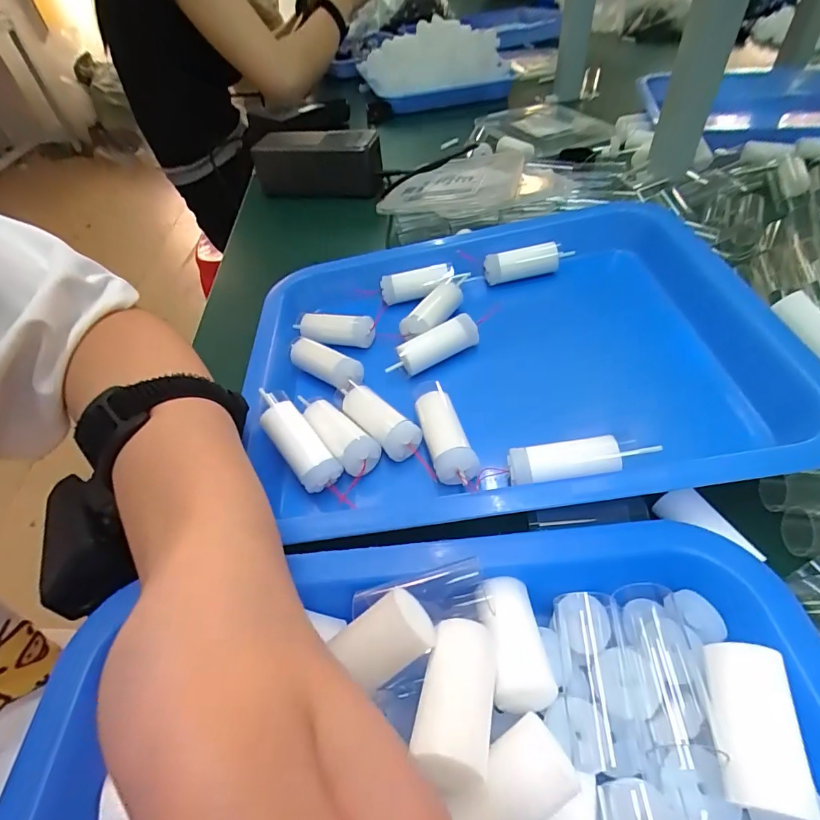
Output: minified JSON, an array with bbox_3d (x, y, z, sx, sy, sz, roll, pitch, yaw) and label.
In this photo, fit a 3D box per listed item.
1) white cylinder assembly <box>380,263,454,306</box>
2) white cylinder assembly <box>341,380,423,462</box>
[{"bbox_3d":[0.005,-0.089,0.319,0.053,0.018,0.016,-14,44,11],"label":"white cylinder assembly"},{"bbox_3d":[-0.018,0.005,0.243,0.018,0.018,0.055,-36,52,-26],"label":"white cylinder assembly"}]

